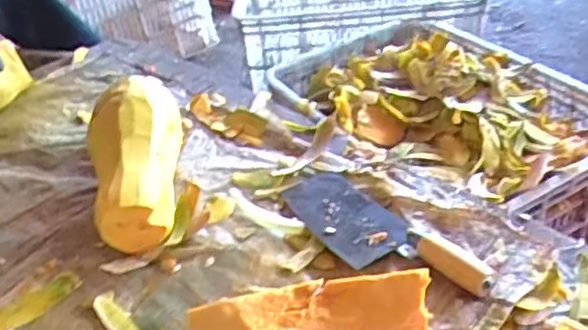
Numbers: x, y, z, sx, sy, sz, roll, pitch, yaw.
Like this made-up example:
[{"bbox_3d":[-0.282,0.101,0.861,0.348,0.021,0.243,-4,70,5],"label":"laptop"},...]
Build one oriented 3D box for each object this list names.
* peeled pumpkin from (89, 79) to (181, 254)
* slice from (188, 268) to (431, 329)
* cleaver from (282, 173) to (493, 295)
[{"bbox_3d":[-0.201,-0.011,0.775,0.106,0.085,0.259,-9,49,-2],"label":"peeled pumpkin"},{"bbox_3d":[0.012,0.141,0.577,0.217,0.051,0.093,1,37,11],"label":"slice"},{"bbox_3d":[0.084,0.070,0.680,0.085,0.029,0.265,-28,41,-26],"label":"cleaver"}]

